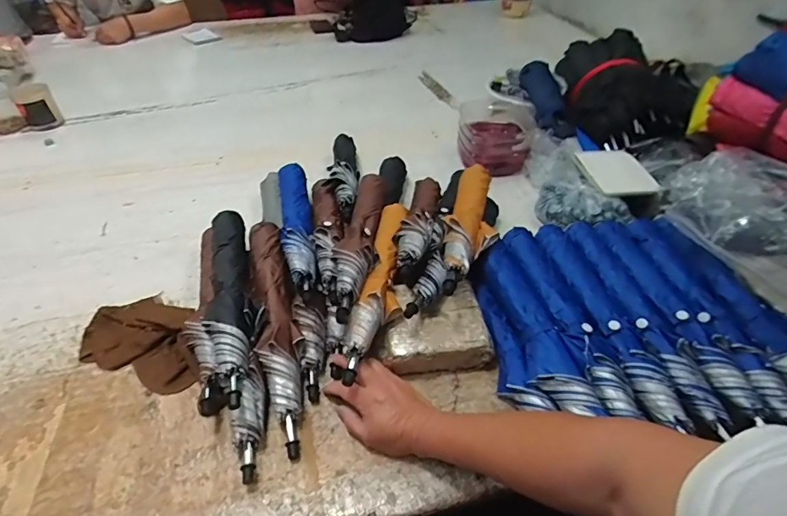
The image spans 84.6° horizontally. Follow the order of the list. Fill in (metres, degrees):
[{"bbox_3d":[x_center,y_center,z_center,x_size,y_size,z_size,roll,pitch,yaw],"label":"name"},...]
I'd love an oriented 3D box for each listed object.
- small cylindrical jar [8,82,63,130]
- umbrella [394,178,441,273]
[{"bbox_3d":[-0.885,-0.376,1.080,0.077,0.092,0.076,-2,43,2],"label":"small cylindrical jar"},{"bbox_3d":[0.043,-0.069,0.692,0.056,0.042,0.312,3,27,9],"label":"umbrella"}]

